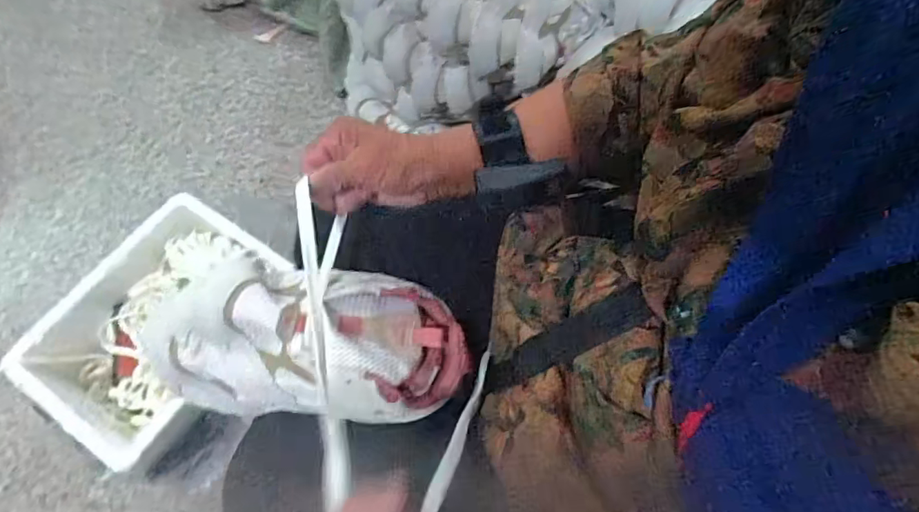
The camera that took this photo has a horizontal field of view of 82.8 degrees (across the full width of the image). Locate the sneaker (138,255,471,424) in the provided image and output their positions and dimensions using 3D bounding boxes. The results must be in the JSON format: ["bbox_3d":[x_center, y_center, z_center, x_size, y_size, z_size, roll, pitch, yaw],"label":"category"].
[{"bbox_3d":[-0.129,0.069,0.429,0.259,0.087,0.111,2,66,3],"label":"sneaker"}]

